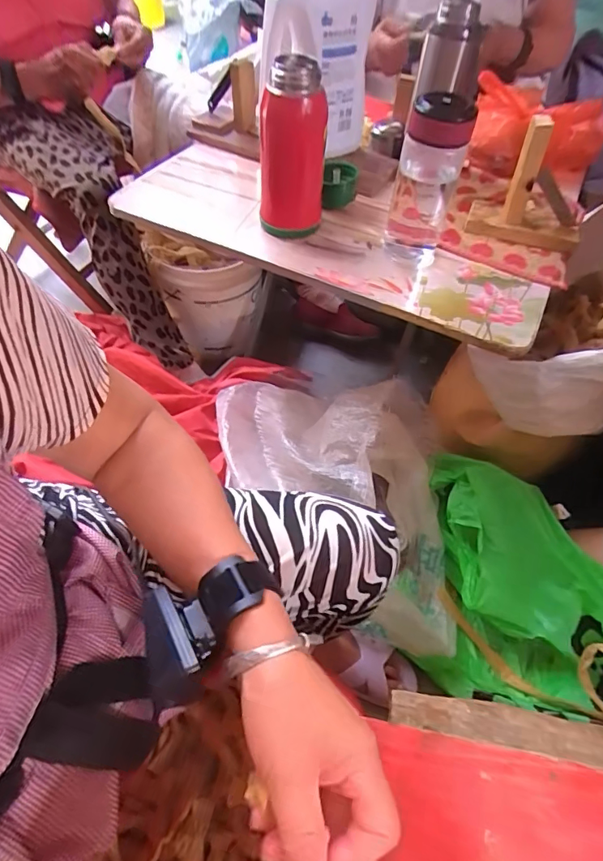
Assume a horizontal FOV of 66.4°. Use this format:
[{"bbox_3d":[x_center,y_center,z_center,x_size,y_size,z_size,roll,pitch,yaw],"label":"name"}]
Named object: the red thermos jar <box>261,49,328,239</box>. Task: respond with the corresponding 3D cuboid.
[{"bbox_3d":[-0.013,-0.350,0.590,0.085,0.193,0.079,1,54,-1],"label":"red thermos jar"}]

